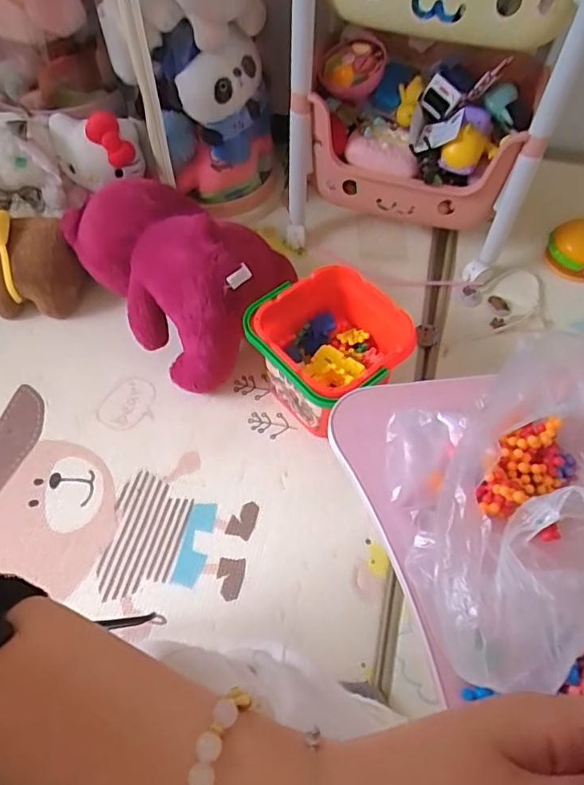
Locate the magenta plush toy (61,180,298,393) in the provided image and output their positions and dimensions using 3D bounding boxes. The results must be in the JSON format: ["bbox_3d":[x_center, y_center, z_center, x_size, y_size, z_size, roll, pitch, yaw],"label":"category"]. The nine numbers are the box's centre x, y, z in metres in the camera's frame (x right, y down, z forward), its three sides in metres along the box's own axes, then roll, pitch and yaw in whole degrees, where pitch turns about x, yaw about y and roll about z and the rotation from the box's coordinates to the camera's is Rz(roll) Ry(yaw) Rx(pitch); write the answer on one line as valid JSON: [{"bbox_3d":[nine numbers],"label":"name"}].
[{"bbox_3d":[-0.186,-0.187,0.810,0.188,0.222,0.343,-39,68,-22],"label":"magenta plush toy"}]

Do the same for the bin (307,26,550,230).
[{"bbox_3d":[0.197,-0.421,0.860,0.310,0.207,0.203,14,60,7],"label":"bin"}]

